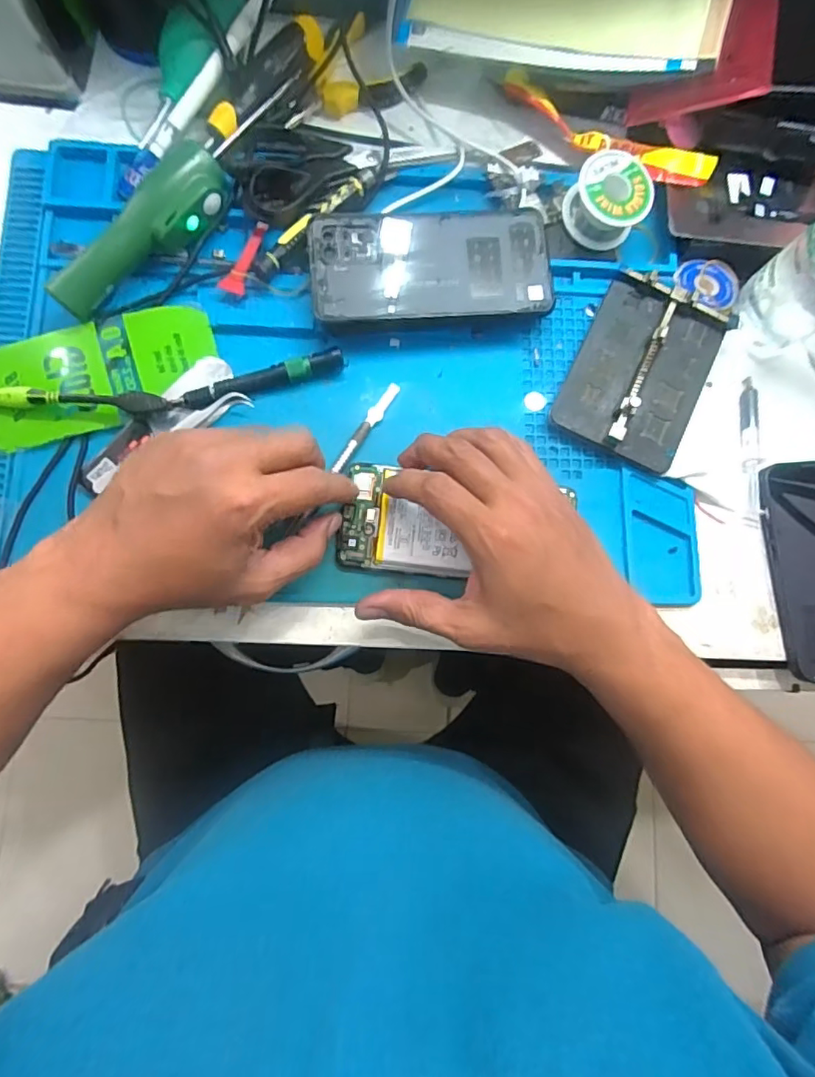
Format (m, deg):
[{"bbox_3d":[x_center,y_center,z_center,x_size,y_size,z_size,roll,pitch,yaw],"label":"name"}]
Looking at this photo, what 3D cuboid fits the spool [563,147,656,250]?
[{"bbox_3d":[0.143,-0.241,0.382,0.053,0.029,0.048,32,80,2],"label":"spool"}]

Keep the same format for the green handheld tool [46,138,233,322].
[{"bbox_3d":[-0.171,-0.197,0.354,0.037,0.036,0.135,38,80,3],"label":"green handheld tool"}]

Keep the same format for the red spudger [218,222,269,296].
[{"bbox_3d":[-0.109,-0.191,0.370,0.016,0.004,0.056,29,78,-15],"label":"red spudger"}]

